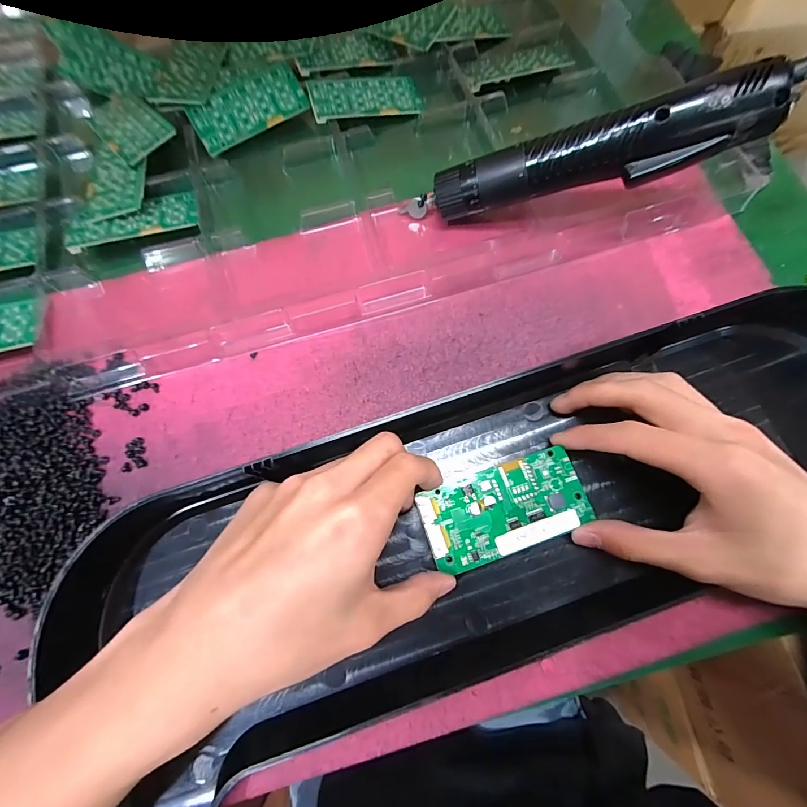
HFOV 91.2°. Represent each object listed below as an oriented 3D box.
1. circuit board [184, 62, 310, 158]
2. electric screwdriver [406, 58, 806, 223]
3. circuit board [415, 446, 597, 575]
[{"bbox_3d":[-0.130,-0.250,0.332,0.094,0.004,0.050,-29,91,-4],"label":"circuit board"},{"bbox_3d":[0.119,-0.155,0.246,0.240,0.032,0.032,-5,72,24],"label":"electric screwdriver"},{"bbox_3d":[0.058,0.059,0.225,0.093,0.008,0.048,-17,74,-4],"label":"circuit board"}]

